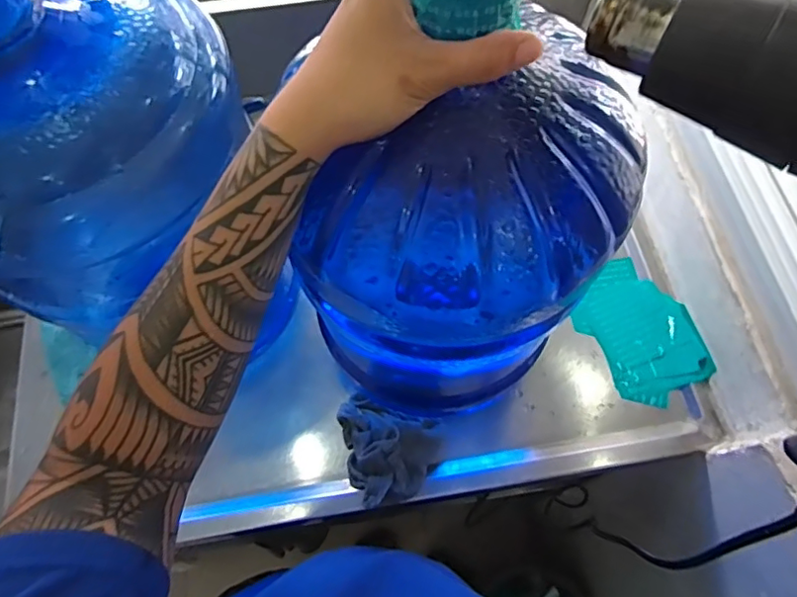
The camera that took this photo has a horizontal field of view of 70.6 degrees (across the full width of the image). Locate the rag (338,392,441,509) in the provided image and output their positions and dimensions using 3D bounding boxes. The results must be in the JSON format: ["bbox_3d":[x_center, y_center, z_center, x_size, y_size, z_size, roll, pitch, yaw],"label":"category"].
[{"bbox_3d":[-0.020,0.168,0.615,0.111,0.033,0.105,19,67,9],"label":"rag"}]

